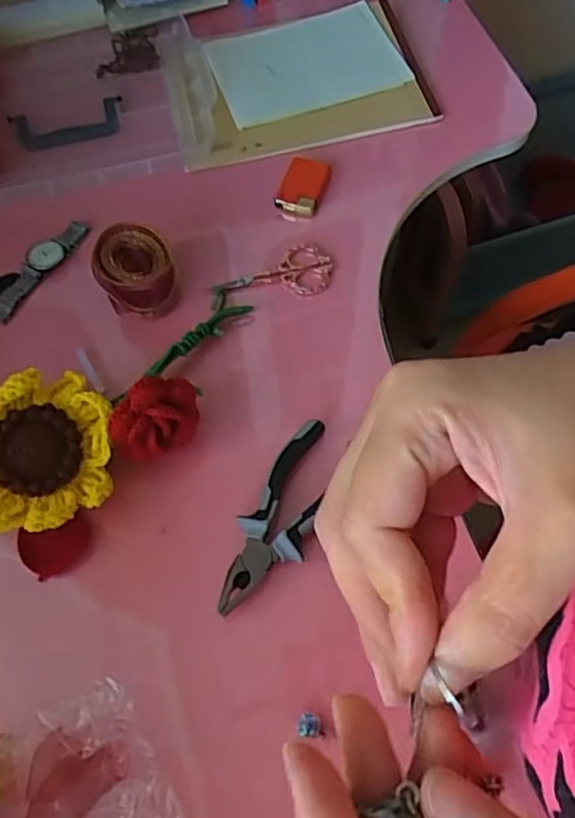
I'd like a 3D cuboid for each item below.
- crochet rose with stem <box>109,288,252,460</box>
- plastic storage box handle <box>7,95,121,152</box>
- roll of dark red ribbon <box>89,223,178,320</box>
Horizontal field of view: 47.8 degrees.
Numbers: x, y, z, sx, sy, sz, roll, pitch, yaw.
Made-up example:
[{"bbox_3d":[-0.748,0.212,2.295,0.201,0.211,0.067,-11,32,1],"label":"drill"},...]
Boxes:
[{"bbox_3d":[-0.080,-0.036,0.510,0.053,0.056,0.174,14,48,8],"label":"crochet rose with stem"},{"bbox_3d":[-0.223,-0.292,0.664,0.109,0.013,0.045,-18,66,-6],"label":"plastic storage box handle"},{"bbox_3d":[-0.127,-0.116,0.549,0.065,0.047,0.069,-17,66,-6],"label":"roll of dark red ribbon"}]

